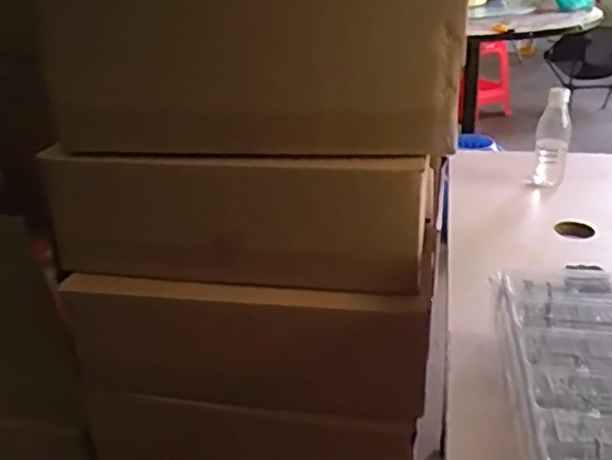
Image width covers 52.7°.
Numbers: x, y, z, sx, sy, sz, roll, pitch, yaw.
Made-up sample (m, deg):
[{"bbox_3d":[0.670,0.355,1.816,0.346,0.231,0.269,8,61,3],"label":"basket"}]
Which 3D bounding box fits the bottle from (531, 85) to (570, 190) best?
[{"bbox_3d":[0.434,-0.158,1.090,0.056,0.173,0.064,7,29,20],"label":"bottle"}]

